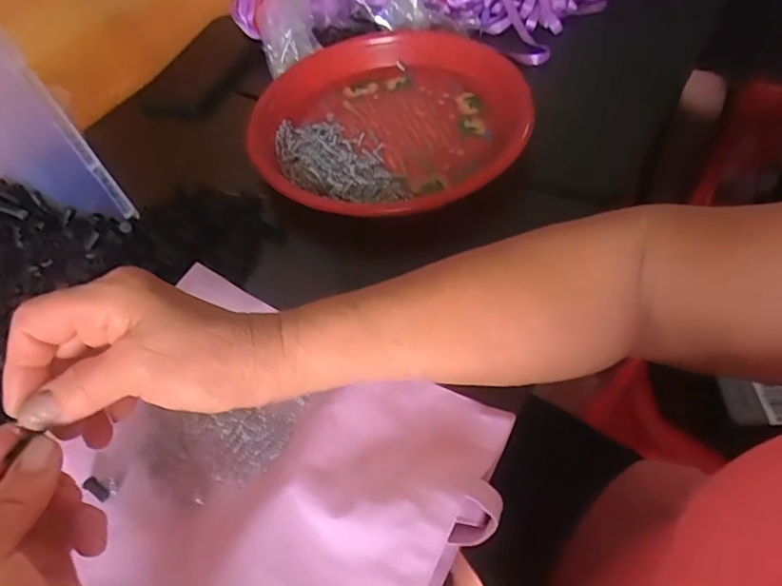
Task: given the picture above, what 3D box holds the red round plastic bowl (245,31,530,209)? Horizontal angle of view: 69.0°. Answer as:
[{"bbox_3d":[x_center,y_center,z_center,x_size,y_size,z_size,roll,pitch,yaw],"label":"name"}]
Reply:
[{"bbox_3d":[0.000,-0.153,0.501,0.232,0.031,0.230,-3,52,4],"label":"red round plastic bowl"}]

